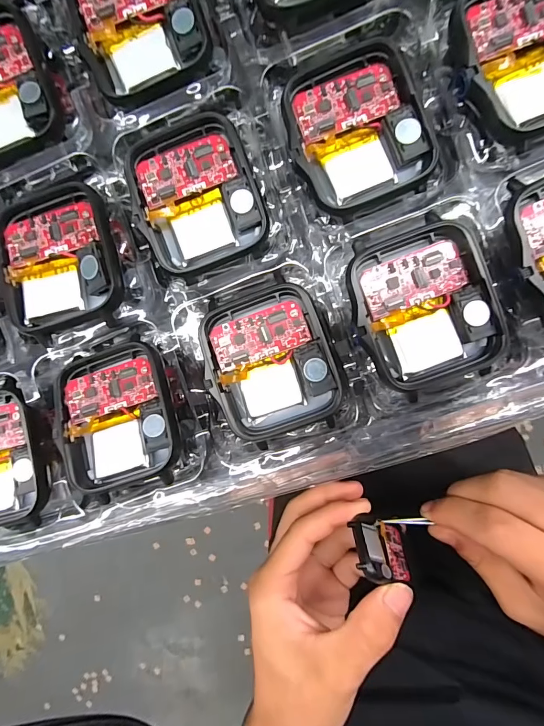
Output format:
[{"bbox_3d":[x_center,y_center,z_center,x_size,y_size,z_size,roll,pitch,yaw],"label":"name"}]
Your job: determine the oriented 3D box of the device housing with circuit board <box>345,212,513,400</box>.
[{"bbox_3d":[0.043,-0.016,0.107,0.039,0.006,0.045,-22,89,5],"label":"device housing with circuit board"}]

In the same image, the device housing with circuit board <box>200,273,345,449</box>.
[{"bbox_3d":[0.000,0.000,0.116,0.037,0.007,0.046,-20,89,5],"label":"device housing with circuit board"}]

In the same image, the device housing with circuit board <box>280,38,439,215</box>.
[{"bbox_3d":[0.025,-0.068,0.109,0.038,0.006,0.042,-23,89,5],"label":"device housing with circuit board"}]

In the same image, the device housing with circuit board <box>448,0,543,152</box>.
[{"bbox_3d":[0.071,-0.085,0.101,0.044,0.006,0.044,0,94,0],"label":"device housing with circuit board"}]

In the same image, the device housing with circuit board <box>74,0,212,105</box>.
[{"bbox_3d":[-0.041,-0.104,0.114,0.036,0.005,0.043,-19,89,5],"label":"device housing with circuit board"}]

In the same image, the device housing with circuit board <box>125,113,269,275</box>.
[{"bbox_3d":[-0.024,-0.052,0.117,0.037,0.008,0.043,-19,89,5],"label":"device housing with circuit board"}]

